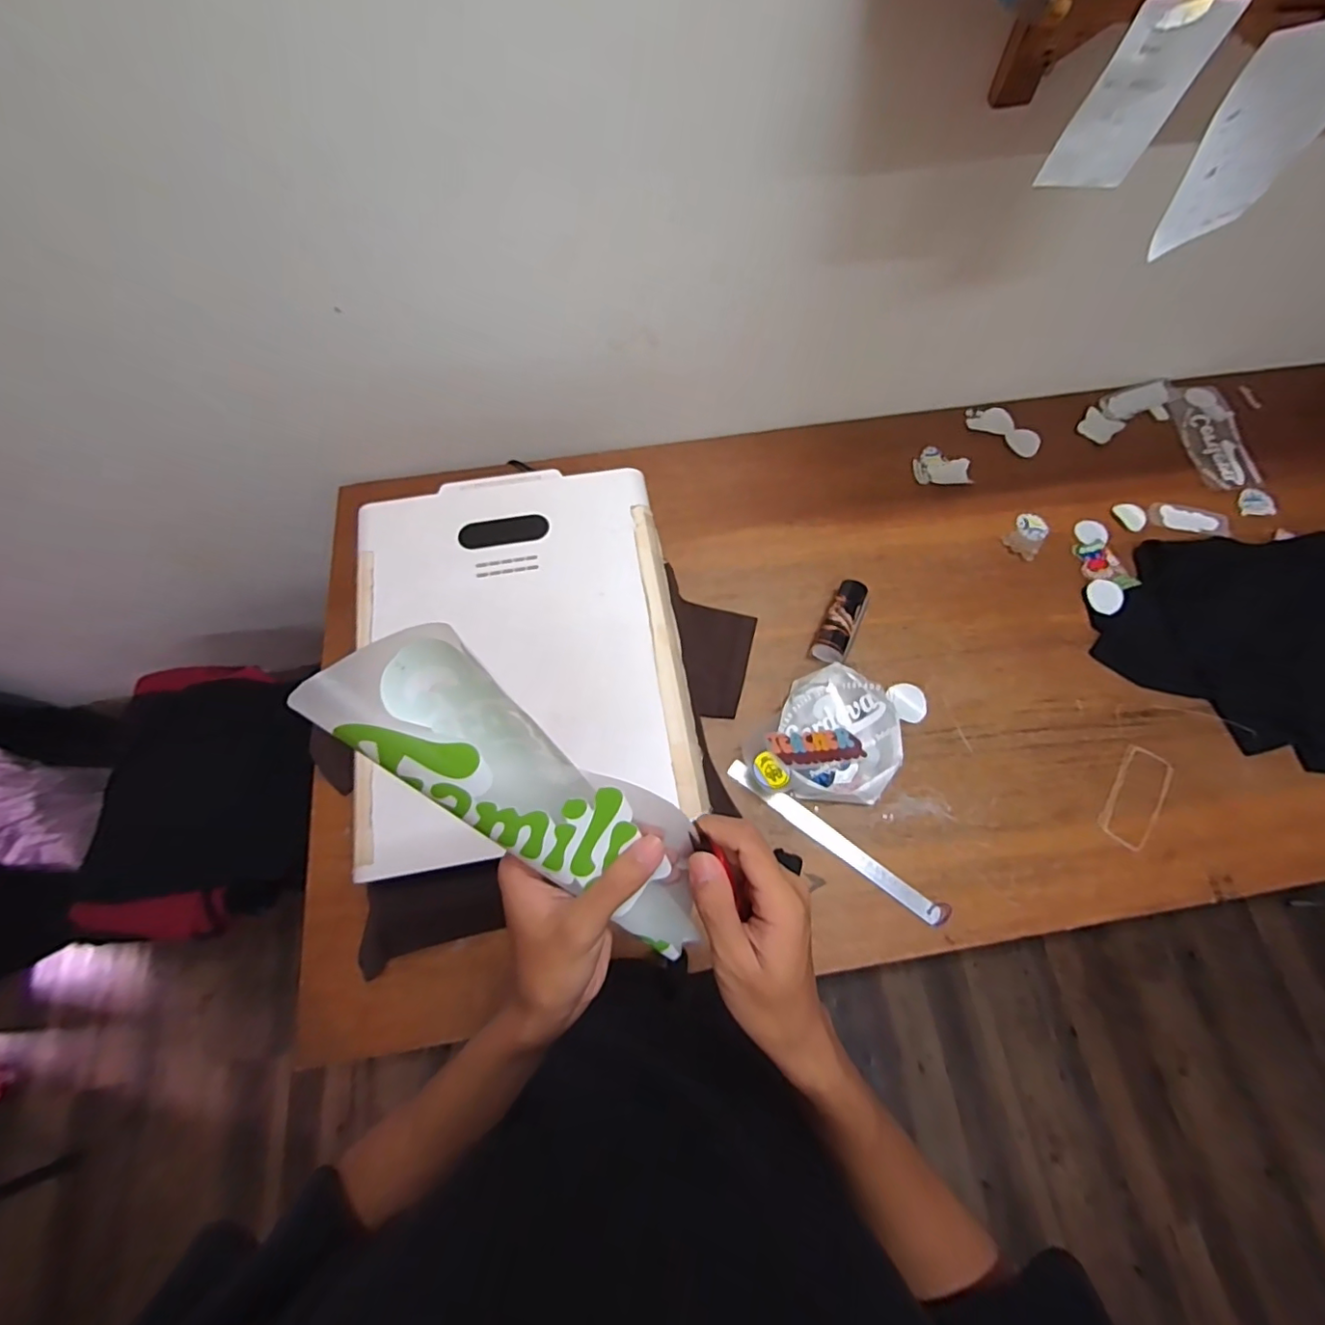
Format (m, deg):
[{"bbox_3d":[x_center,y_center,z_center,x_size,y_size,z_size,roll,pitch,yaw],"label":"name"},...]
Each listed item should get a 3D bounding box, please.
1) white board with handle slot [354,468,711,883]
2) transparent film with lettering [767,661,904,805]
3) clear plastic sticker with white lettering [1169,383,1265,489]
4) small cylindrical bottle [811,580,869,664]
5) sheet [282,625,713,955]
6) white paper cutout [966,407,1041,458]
[{"bbox_3d":[-0.181,-0.027,0.715,0.395,0.037,0.507,-10,69,-2],"label":"white board with handle slot"},{"bbox_3d":[0.257,0.111,0.823,0.174,0.054,0.197,28,72,12],"label":"transparent film with lettering"},{"bbox_3d":[1.047,-0.432,1.063,0.115,0.010,0.244,1,70,2],"label":"clear plastic sticker with white lettering"},{"bbox_3d":[0.286,-0.064,0.892,0.051,0.040,0.150,25,71,11],"label":"small cylindrical bottle"},{"bbox_3d":[-0.062,0.070,0.295,0.239,0.043,0.066,40,73,-12],"label":"sheet"},{"bbox_3d":[0.651,-0.447,1.065,0.145,0.007,0.069,42,76,16],"label":"white paper cutout"}]

